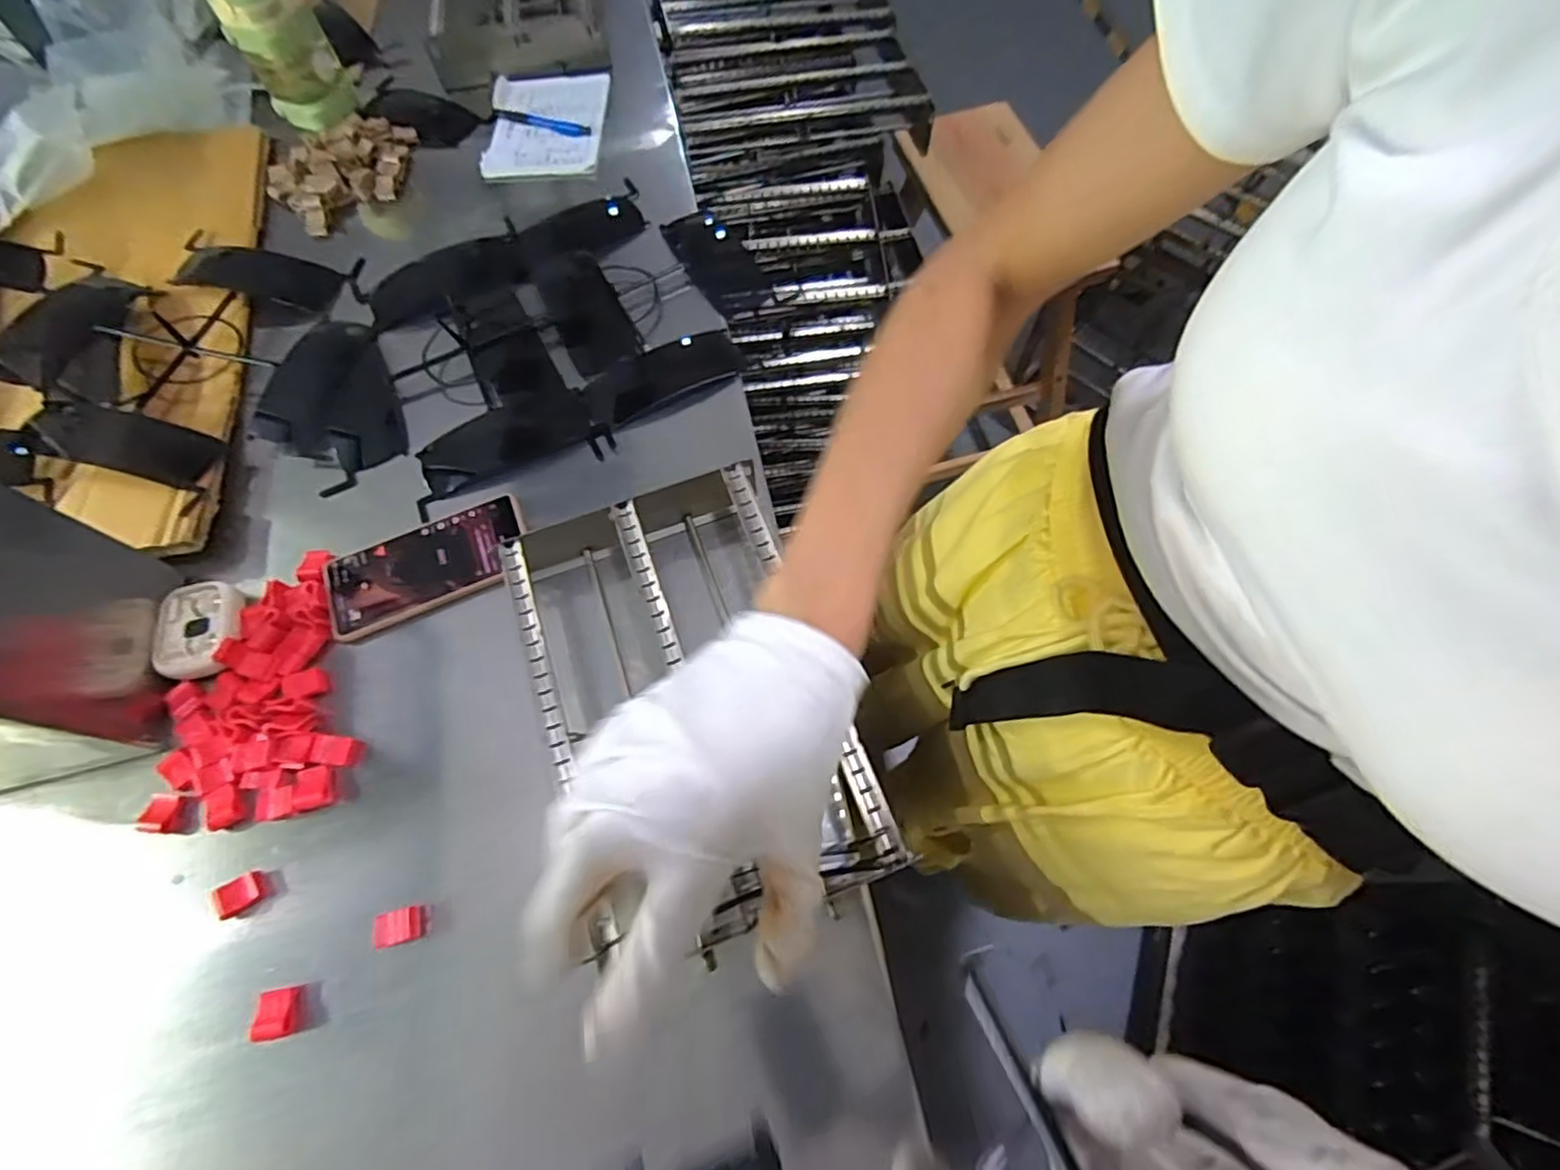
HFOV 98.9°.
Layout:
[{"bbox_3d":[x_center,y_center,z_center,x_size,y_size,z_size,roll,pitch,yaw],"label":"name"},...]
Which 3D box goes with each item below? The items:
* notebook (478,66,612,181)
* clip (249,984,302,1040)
[{"bbox_3d":[-0.274,-0.552,0.788,0.130,0.019,0.180,-1,65,1],"label":"notebook"},{"bbox_3d":[-0.322,0.273,0.426,0.026,0.011,0.027,-8,65,-2],"label":"clip"}]

